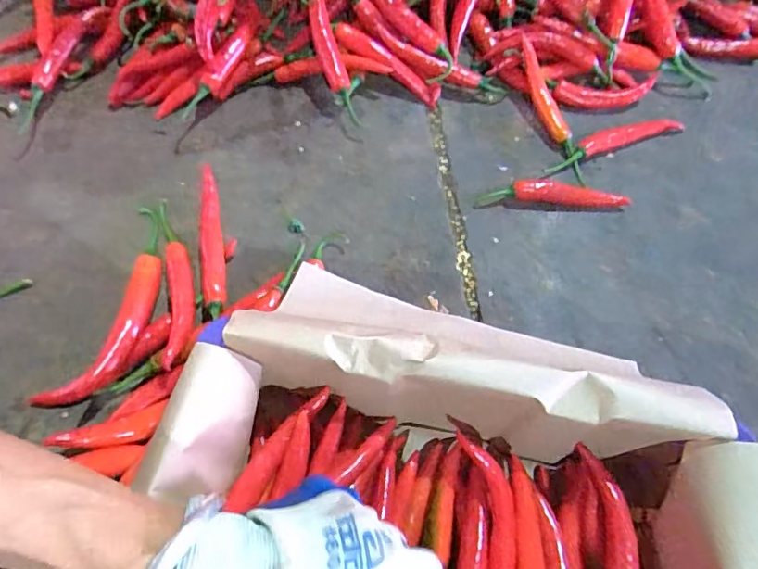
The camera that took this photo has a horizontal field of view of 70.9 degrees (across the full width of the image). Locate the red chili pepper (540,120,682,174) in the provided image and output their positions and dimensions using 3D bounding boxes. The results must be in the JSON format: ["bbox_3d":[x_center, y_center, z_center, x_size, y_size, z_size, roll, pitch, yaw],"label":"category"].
[{"bbox_3d":[0.235,-0.144,0.531,0.154,0.011,0.019,-19,69,-8],"label":"red chili pepper"}]

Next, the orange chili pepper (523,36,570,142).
[{"bbox_3d":[0.165,-0.194,0.536,0.026,0.018,0.109,-19,86,-8],"label":"orange chili pepper"}]

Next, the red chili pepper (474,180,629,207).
[{"bbox_3d":[0.167,-0.087,0.509,0.138,0.014,0.022,5,68,2],"label":"red chili pepper"}]

